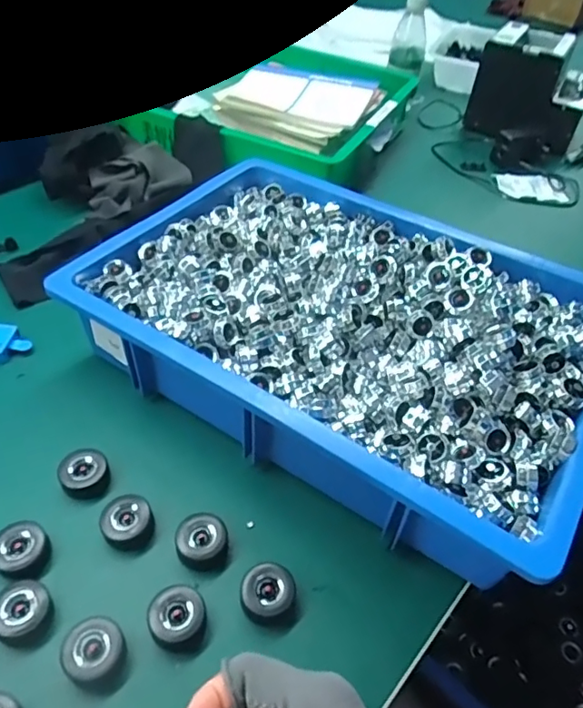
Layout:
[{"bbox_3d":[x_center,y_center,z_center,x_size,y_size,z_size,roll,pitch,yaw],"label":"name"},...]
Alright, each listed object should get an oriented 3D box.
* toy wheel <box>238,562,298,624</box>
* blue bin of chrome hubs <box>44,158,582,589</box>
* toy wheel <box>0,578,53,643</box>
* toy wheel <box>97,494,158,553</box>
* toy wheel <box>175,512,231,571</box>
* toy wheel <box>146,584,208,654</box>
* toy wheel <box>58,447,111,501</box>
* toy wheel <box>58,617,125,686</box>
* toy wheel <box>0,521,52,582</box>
[{"bbox_3d":[-0.017,0.169,0.391,0.038,0.021,0.035,3,47,-4],"label":"toy wheel"},{"bbox_3d":[0.046,-0.026,0.519,0.456,0.104,0.335,26,50,17],"label":"blue bin of chrome hubs"},{"bbox_3d":[-0.182,0.174,0.374,0.035,0.024,0.036,3,47,-4],"label":"toy wheel"},{"bbox_3d":[-0.125,0.128,0.421,0.037,0.026,0.036,3,47,-4],"label":"toy wheel"},{"bbox_3d":[-0.066,0.141,0.415,0.038,0.021,0.035,3,47,-4],"label":"toy wheel"},{"bbox_3d":[-0.076,0.179,0.375,0.037,0.023,0.038,3,47,-4],"label":"toy wheel"},{"bbox_3d":[-0.167,0.097,0.448,0.036,0.025,0.035,3,47,-4],"label":"toy wheel"},{"bbox_3d":[-0.127,0.193,0.359,0.037,0.022,0.034,3,47,-4],"label":"toy wheel"},{"bbox_3d":[-0.196,0.145,0.402,0.035,0.027,0.038,3,47,-4],"label":"toy wheel"}]

